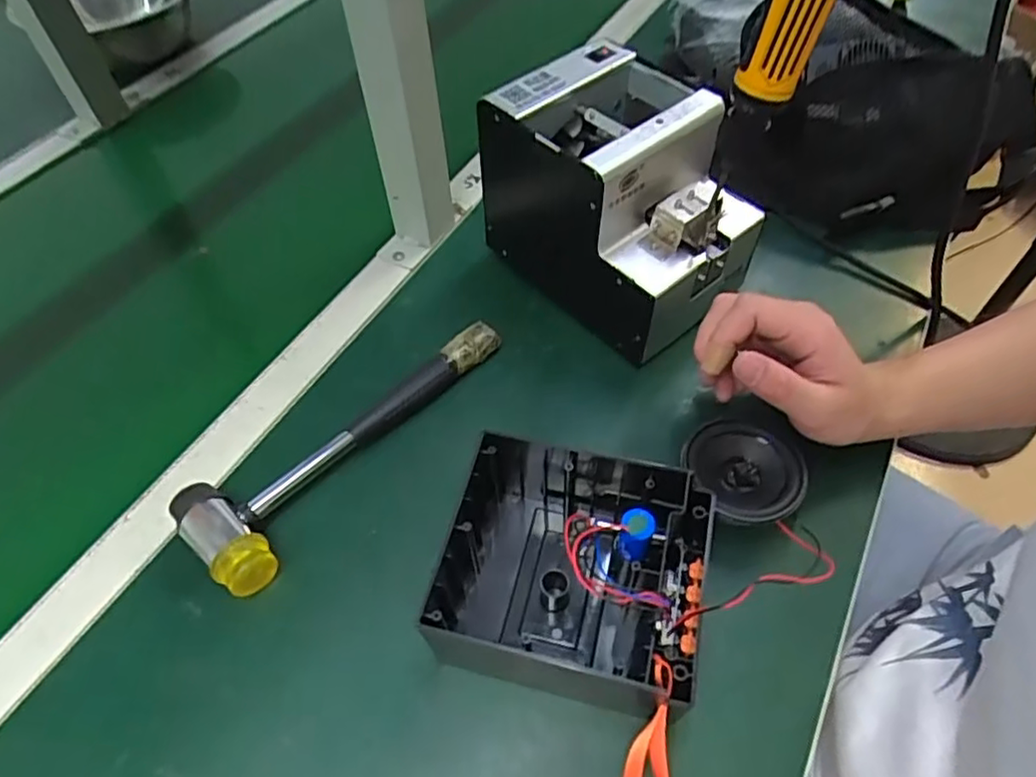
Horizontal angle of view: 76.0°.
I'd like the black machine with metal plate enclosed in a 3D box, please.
[{"bbox_3d":[0.070,-0.150,0.509,0.124,0.146,0.204,-37,59,-24],"label":"black machine with metal plate"}]

